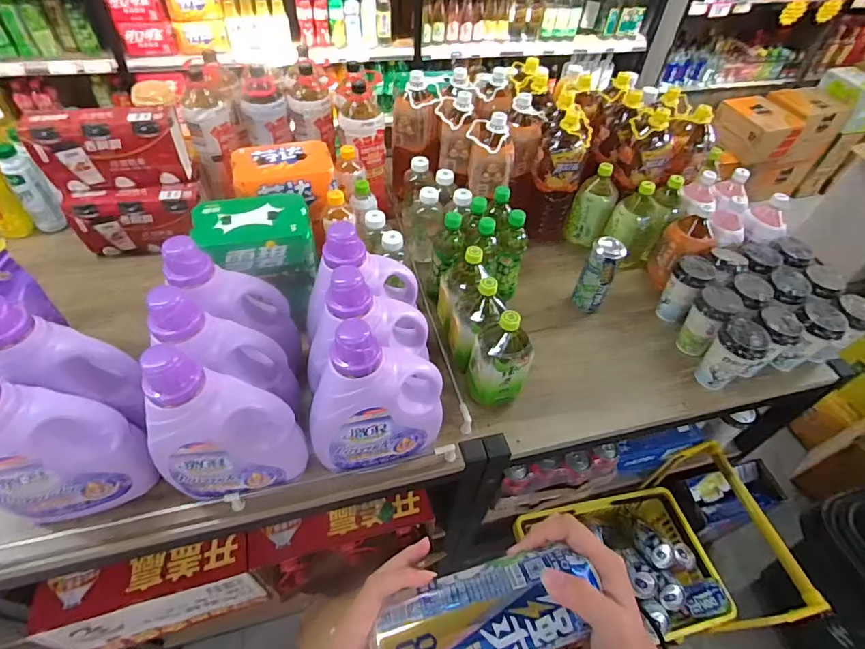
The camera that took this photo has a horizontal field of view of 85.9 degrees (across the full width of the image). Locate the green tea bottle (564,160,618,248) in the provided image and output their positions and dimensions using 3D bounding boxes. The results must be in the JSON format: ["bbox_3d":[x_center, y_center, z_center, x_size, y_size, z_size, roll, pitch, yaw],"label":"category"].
[{"bbox_3d":[0.393,-0.297,1.130,0.095,0.196,0.082,21,51,13],"label":"green tea bottle"}]

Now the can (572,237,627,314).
[{"bbox_3d":[0.347,-0.093,0.992,0.063,0.193,0.051,28,53,18],"label":"can"}]

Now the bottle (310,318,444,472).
[{"bbox_3d":[-0.076,0.104,0.659,0.191,0.259,0.079,-12,52,-15],"label":"bottle"}]

